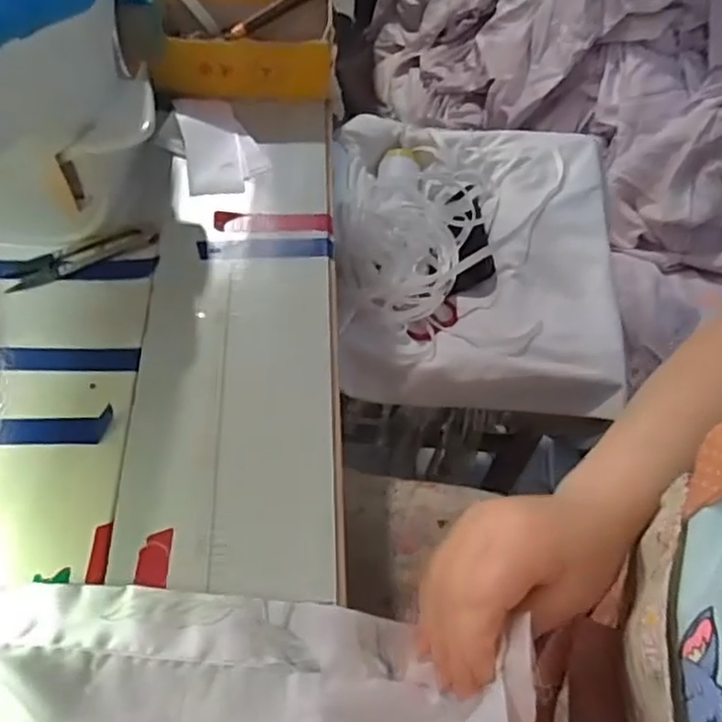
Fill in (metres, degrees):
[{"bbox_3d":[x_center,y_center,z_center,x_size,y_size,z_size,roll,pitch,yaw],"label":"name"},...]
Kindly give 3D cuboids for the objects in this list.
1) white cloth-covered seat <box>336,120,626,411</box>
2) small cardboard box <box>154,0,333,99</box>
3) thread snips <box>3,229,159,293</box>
[{"bbox_3d":[0.134,-0.128,0.779,0.351,0.056,0.385,4,56,-1],"label":"white cloth-covered seat"},{"bbox_3d":[-0.093,-0.262,0.544,0.134,0.053,0.096,-2,58,-4],"label":"small cardboard box"},{"bbox_3d":[-0.190,-0.072,0.456,0.098,0.005,0.022,-23,61,-16],"label":"thread snips"}]

